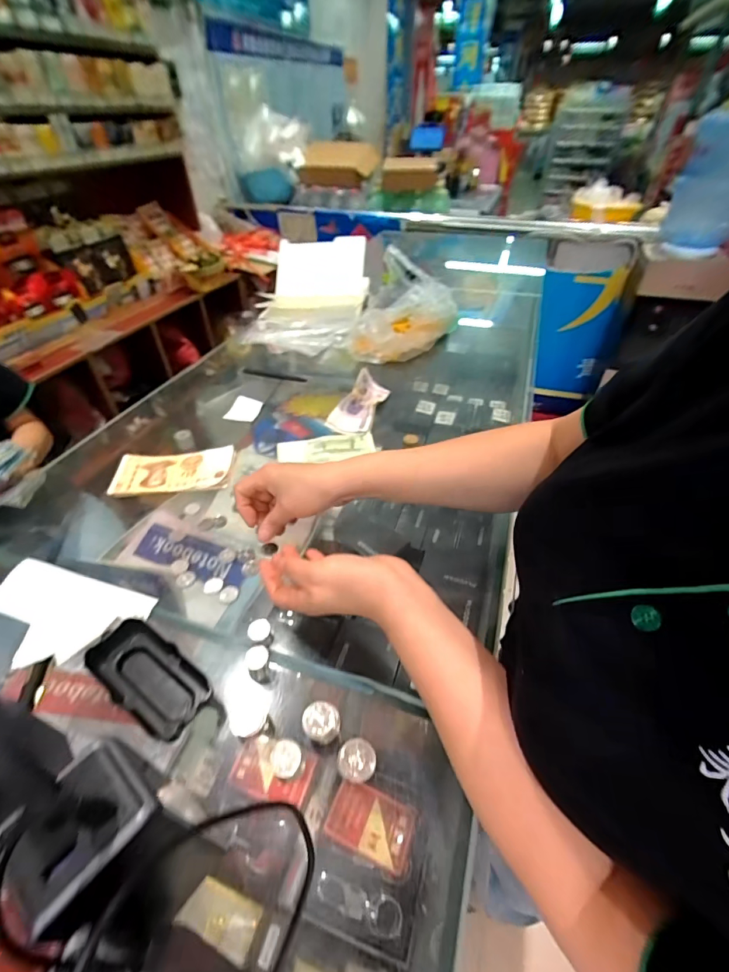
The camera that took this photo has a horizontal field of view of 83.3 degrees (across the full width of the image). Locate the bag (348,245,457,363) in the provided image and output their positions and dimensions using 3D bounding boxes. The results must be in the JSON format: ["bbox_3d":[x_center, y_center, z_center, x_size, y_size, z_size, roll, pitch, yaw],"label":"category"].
[{"bbox_3d":[0.072,-0.333,0.772,0.196,0.140,0.173,3,42,4],"label":"bag"}]

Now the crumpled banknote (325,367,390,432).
[{"bbox_3d":[-0.007,-0.130,0.638,0.062,0.034,0.135,11,43,13],"label":"crumpled banknote"}]

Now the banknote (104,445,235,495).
[{"bbox_3d":[-0.247,-0.020,0.531,0.145,0.015,0.070,-5,42,-4],"label":"banknote"}]

